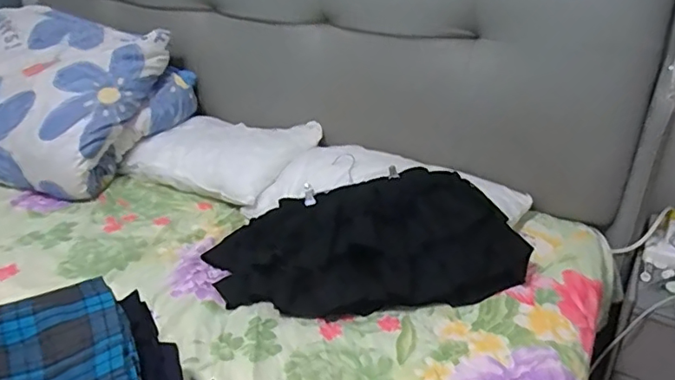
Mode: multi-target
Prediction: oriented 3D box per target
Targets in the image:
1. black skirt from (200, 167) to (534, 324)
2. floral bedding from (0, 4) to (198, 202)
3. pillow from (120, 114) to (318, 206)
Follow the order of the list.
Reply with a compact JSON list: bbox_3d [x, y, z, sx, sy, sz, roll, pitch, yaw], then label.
[{"bbox_3d":[0.045,0.078,1.004,0.563,0.140,0.292,-1,27,-2],"label":"black skirt"},{"bbox_3d":[-0.735,-0.223,1.393,0.612,0.355,0.379,9,28,16],"label":"floral bedding"},{"bbox_3d":[-0.276,-0.094,1.334,0.398,0.096,0.299,18,31,30],"label":"pillow"}]

